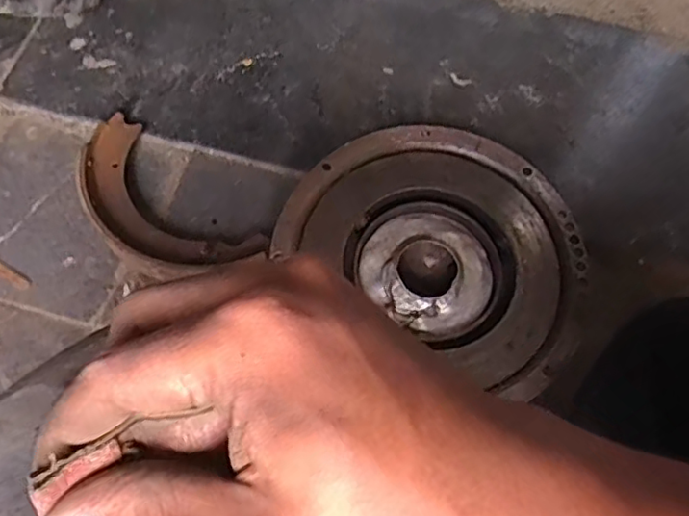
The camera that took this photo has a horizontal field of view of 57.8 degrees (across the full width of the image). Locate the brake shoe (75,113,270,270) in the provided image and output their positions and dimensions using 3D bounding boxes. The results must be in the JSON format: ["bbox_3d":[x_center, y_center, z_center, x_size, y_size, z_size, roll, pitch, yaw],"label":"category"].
[{"bbox_3d":[-0.182,-0.048,0.595,0.212,0.036,0.099,42,72,13],"label":"brake shoe"}]

